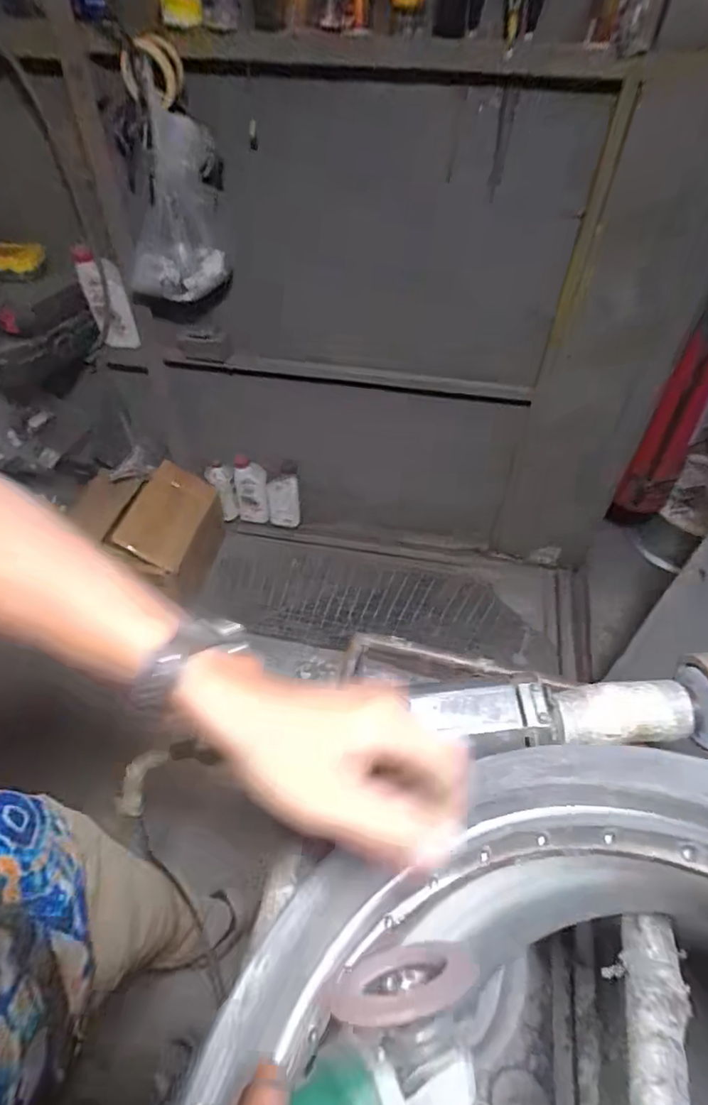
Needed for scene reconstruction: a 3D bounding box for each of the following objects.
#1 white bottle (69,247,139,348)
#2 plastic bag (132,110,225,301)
[{"bbox_3d":[-0.586,-0.597,1.331,0.093,0.264,0.065,-15,54,-14],"label":"white bottle"},{"bbox_3d":[-0.352,-0.676,1.168,0.193,0.364,0.114,30,53,-9],"label":"plastic bag"}]

